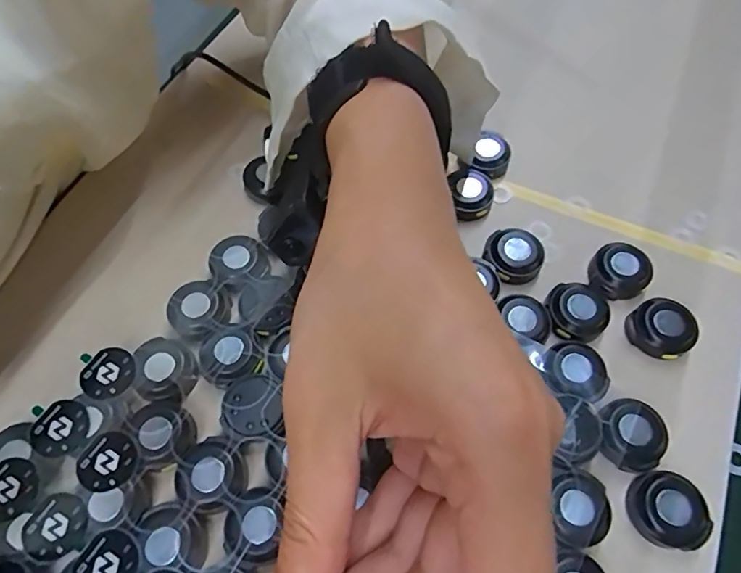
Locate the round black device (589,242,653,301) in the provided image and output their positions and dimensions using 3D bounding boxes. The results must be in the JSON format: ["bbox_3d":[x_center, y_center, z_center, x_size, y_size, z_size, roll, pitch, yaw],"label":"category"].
[{"bbox_3d":[0.130,-0.008,0.268,0.029,0.014,0.029,0,63,0],"label":"round black device"}]

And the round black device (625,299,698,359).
[{"bbox_3d":[0.144,0.020,0.254,0.029,0.011,0.026,41,70,19],"label":"round black device"}]

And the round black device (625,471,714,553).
[{"bbox_3d":[0.125,0.094,0.216,0.030,0.012,0.028,0,63,0],"label":"round black device"}]

